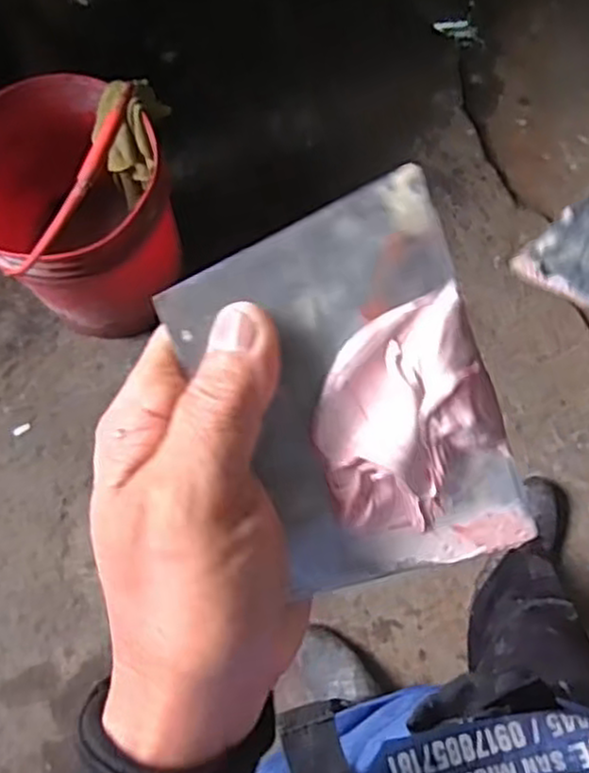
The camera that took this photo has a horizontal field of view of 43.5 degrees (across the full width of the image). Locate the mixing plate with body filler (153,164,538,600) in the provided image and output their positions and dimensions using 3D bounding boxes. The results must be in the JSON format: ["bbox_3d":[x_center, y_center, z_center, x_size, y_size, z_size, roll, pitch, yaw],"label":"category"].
[{"bbox_3d":[0.023,0.006,0.222,0.084,0.013,0.116,-27,97,-3],"label":"mixing plate with body filler"}]

